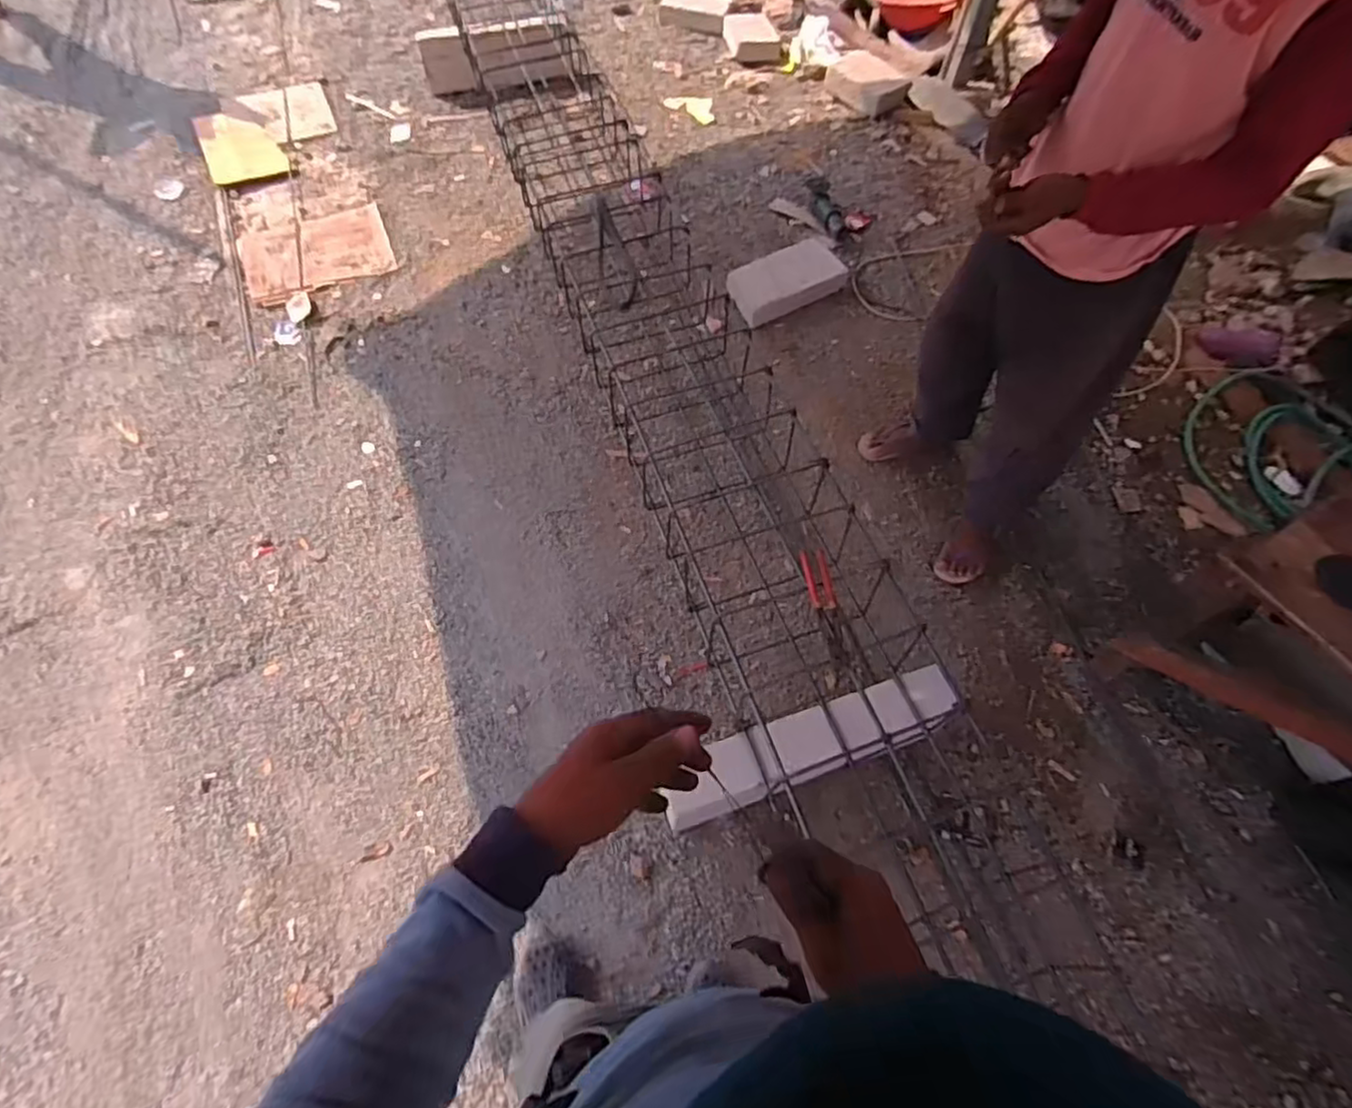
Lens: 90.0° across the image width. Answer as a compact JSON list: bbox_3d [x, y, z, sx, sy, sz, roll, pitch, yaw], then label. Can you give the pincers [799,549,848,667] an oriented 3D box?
[{"bbox_3d":[0.260,0.089,1.164,0.056,0.049,0.218,-9,62,-7],"label":"pincers"}]

